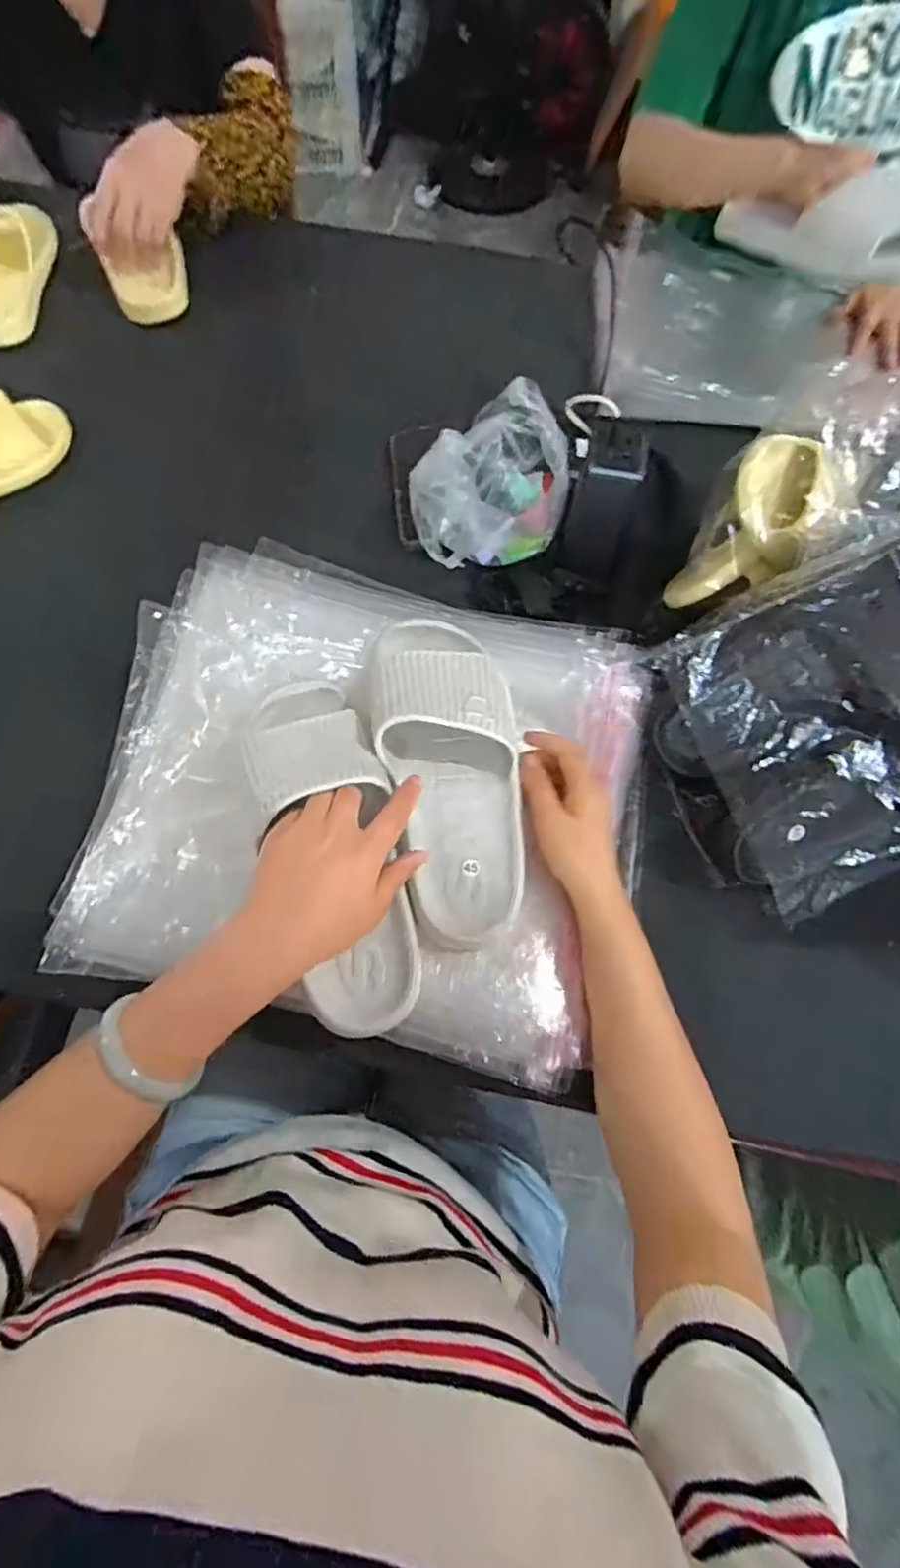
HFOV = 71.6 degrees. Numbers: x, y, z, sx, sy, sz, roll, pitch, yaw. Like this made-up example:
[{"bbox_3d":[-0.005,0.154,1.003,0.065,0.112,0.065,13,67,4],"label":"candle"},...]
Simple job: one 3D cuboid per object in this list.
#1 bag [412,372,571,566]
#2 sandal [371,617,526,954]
[{"bbox_3d":[0.039,-0.291,0.592,0.142,0.084,0.154,10,68,2],"label":"bag"},{"bbox_3d":[0.002,-0.015,0.483,0.105,0.067,0.268,-8,76,-6],"label":"sandal"}]

